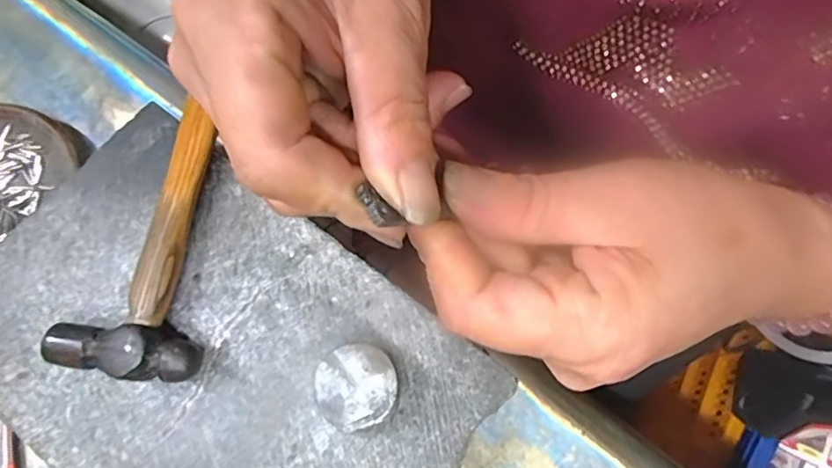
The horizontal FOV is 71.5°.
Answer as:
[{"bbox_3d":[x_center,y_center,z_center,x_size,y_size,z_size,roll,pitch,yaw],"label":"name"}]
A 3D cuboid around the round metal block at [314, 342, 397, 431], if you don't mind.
[{"bbox_3d":[-0.024,0.064,0.243,0.032,0.021,0.032,0,75,2],"label":"round metal block"}]

